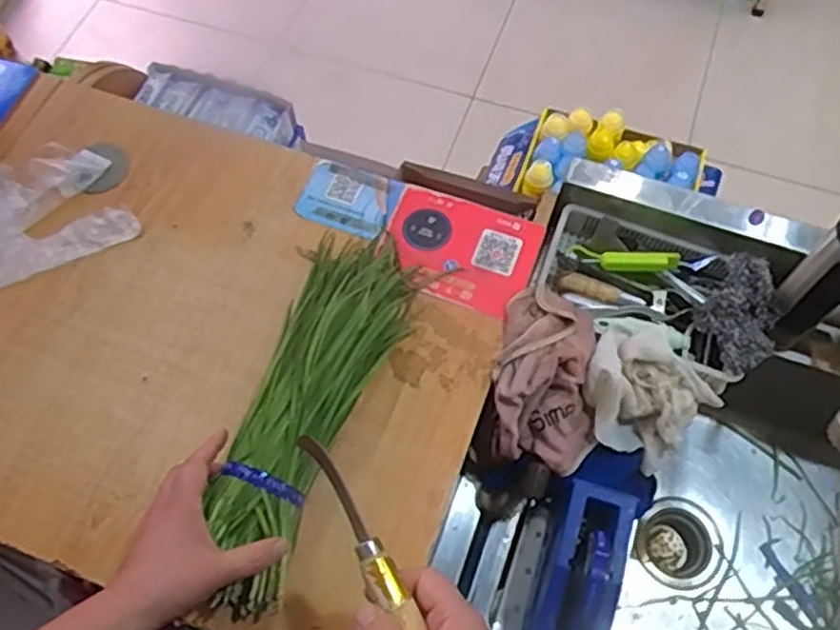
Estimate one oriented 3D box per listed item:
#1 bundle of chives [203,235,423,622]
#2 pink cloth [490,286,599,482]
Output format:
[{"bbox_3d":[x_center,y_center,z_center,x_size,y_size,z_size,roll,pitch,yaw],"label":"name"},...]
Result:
[{"bbox_3d":[-0.101,0.075,0.635,0.106,0.056,0.355,18,62,8],"label":"bundle of chives"},{"bbox_3d":[0.120,0.057,0.687,0.101,0.067,0.171,2,65,1],"label":"pink cloth"}]

